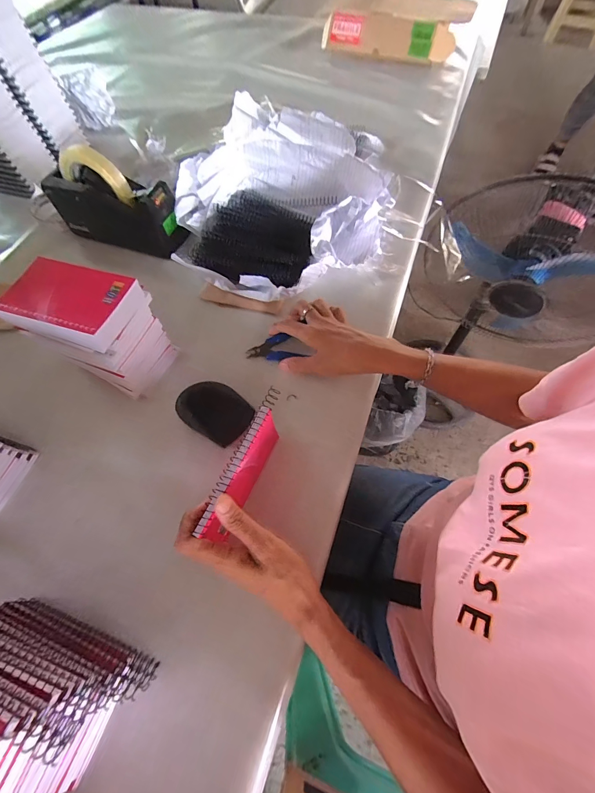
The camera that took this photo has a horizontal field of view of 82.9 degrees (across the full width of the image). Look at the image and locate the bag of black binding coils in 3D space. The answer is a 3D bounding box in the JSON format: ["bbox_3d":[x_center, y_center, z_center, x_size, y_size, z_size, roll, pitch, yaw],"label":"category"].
[{"bbox_3d":[-0.030,-0.292,0.506,0.314,0.128,0.286,21,66,13],"label":"bag of black binding coils"}]

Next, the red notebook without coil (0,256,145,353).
[{"bbox_3d":[-0.241,-0.102,0.368,0.140,0.028,0.084,15,65,10],"label":"red notebook without coil"}]

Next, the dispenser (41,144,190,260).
[{"bbox_3d":[-0.285,-0.311,0.534,0.200,0.128,0.076,16,65,11],"label":"dispenser"}]

